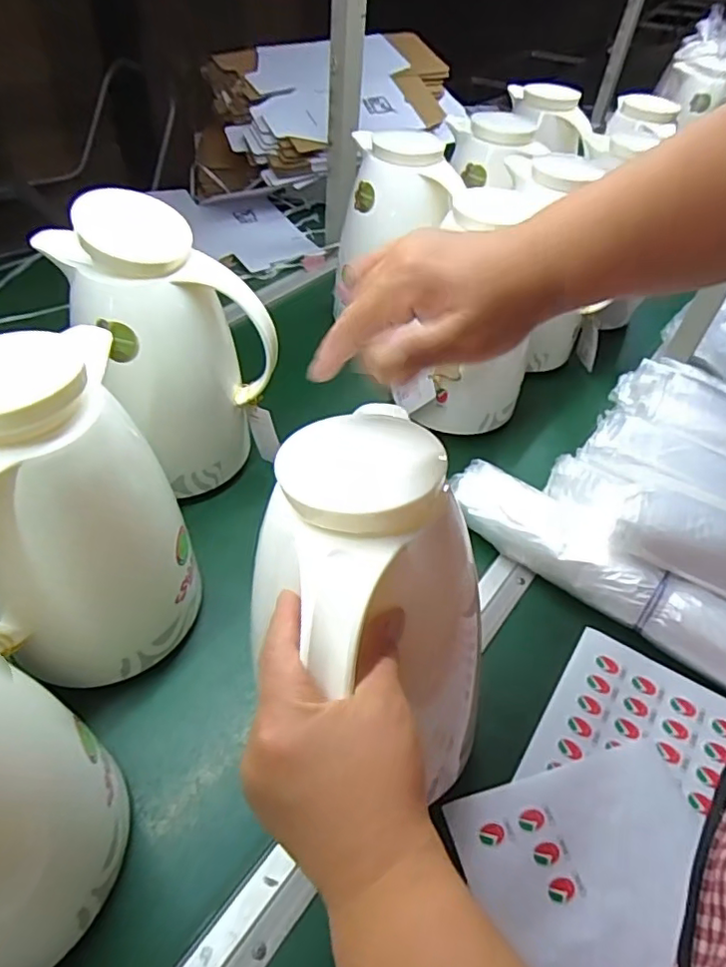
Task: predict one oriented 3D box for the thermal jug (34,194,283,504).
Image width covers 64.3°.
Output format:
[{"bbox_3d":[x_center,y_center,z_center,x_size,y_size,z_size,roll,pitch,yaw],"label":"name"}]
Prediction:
[{"bbox_3d":[-0.179,-0.120,0.557,0.146,0.272,0.121,-26,54,-26],"label":"thermal jug"}]

